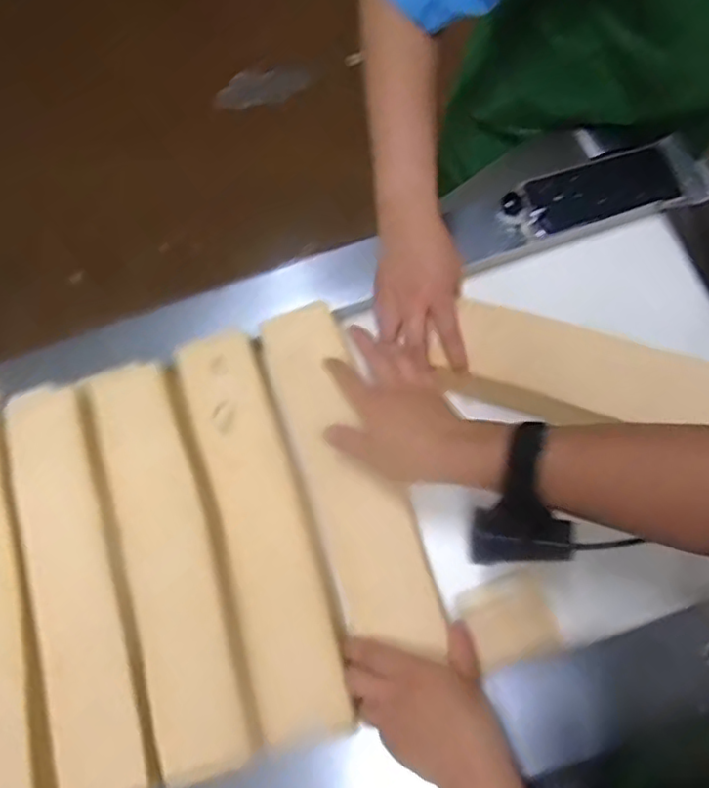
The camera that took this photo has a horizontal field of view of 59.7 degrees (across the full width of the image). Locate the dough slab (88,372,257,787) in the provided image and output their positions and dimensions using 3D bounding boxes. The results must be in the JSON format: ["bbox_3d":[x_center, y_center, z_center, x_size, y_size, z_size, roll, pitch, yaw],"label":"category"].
[{"bbox_3d":[-0.172,0.139,0.567,0.079,0.022,0.368,-18,68,-8],"label":"dough slab"}]

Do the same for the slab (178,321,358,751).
[{"bbox_3d":[-0.085,0.115,0.564,0.077,0.026,0.364,-16,73,-7],"label":"slab"}]

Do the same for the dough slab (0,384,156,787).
[{"bbox_3d":[-0.255,0.161,0.558,0.078,0.027,0.373,-17,68,-7],"label":"dough slab"}]

